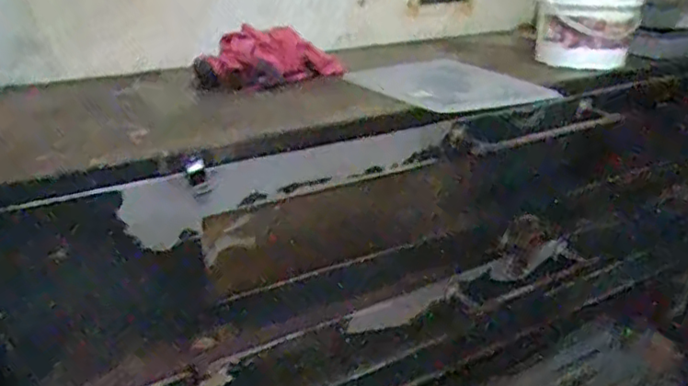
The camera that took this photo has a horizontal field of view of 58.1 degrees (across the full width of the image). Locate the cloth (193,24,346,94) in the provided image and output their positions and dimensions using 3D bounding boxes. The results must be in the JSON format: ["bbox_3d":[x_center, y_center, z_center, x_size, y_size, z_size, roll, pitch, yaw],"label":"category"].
[{"bbox_3d":[-0.138,-0.271,1.247,0.324,0.115,0.066,-10,22,-22],"label":"cloth"}]

